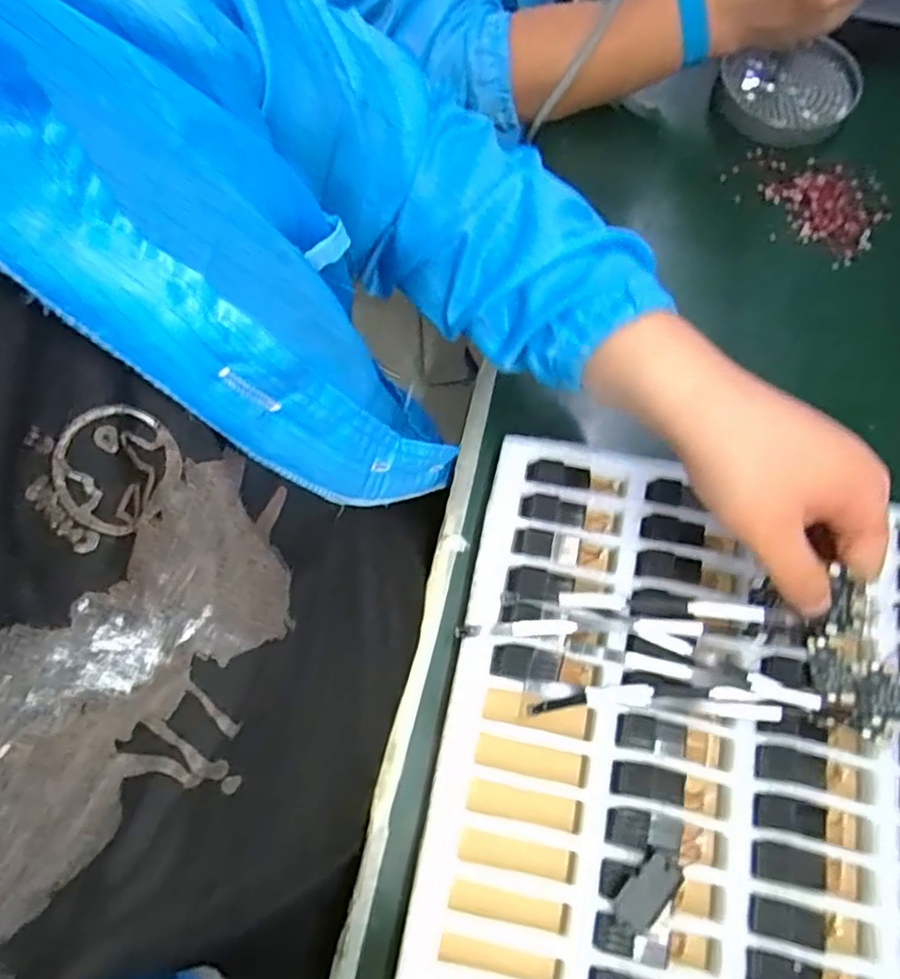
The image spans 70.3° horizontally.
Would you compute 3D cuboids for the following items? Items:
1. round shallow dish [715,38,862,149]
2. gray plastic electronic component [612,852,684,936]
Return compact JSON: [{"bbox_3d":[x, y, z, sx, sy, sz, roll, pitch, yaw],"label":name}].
[{"bbox_3d":[0.294,-0.348,0.554,0.104,0.019,0.123,41,74,14],"label":"round shallow dish"},{"bbox_3d":[0.103,0.210,0.333,0.021,0.010,0.039,34,78,33],"label":"gray plastic electronic component"}]

